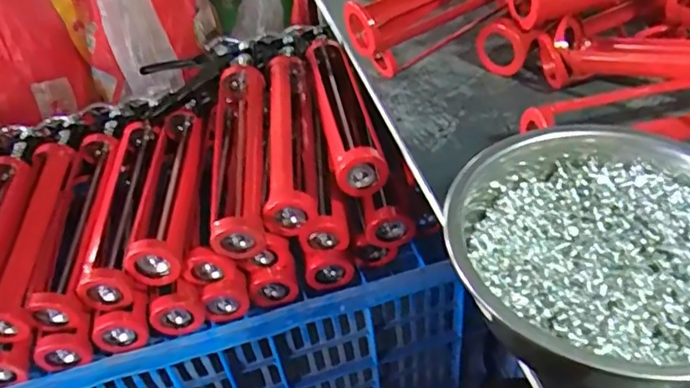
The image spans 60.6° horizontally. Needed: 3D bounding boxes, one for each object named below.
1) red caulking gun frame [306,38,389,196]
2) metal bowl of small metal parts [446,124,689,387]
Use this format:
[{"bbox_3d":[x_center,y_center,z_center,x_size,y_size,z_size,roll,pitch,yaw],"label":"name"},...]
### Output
[{"bbox_3d":[-0.001,-0.098,0.679,0.058,0.054,0.248,-11,42,-3],"label":"red caulking gun frame"},{"bbox_3d":[0.165,0.042,0.361,0.183,0.075,0.186,-4,42,4],"label":"metal bowl of small metal parts"}]

